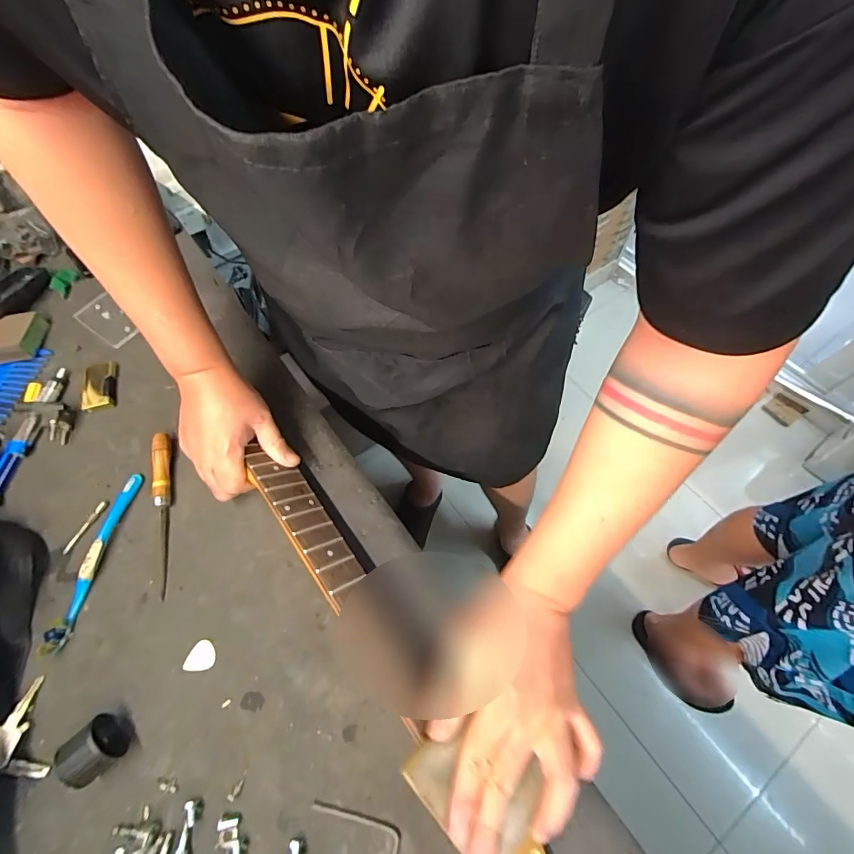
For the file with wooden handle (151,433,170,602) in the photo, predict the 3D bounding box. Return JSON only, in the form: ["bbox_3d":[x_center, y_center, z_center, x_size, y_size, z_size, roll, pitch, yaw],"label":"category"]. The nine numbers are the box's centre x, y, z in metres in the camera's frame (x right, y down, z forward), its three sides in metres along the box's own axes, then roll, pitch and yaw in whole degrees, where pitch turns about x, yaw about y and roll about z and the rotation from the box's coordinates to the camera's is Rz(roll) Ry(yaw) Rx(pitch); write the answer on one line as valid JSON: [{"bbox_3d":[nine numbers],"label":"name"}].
[{"bbox_3d":[-0.302,0.093,0.477,0.016,0.023,0.188,-12,62,-6],"label":"file with wooden handle"}]

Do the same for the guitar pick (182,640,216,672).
[{"bbox_3d":[-0.223,0.225,0.416,0.027,0.004,0.026,1,62,1],"label":"guitar pick"}]

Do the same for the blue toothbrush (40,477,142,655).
[{"bbox_3d":[-0.357,0.138,0.455,0.013,0.018,0.184,7,62,4],"label":"blue toothbrush"}]

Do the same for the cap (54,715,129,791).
[{"bbox_3d":[-0.290,0.281,0.366,0.038,0.038,0.040,-37,68,-17],"label":"cap"}]

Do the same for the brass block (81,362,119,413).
[{"bbox_3d":[-0.434,-0.057,0.557,0.040,0.014,0.071,-13,63,-6],"label":"brass block"}]

